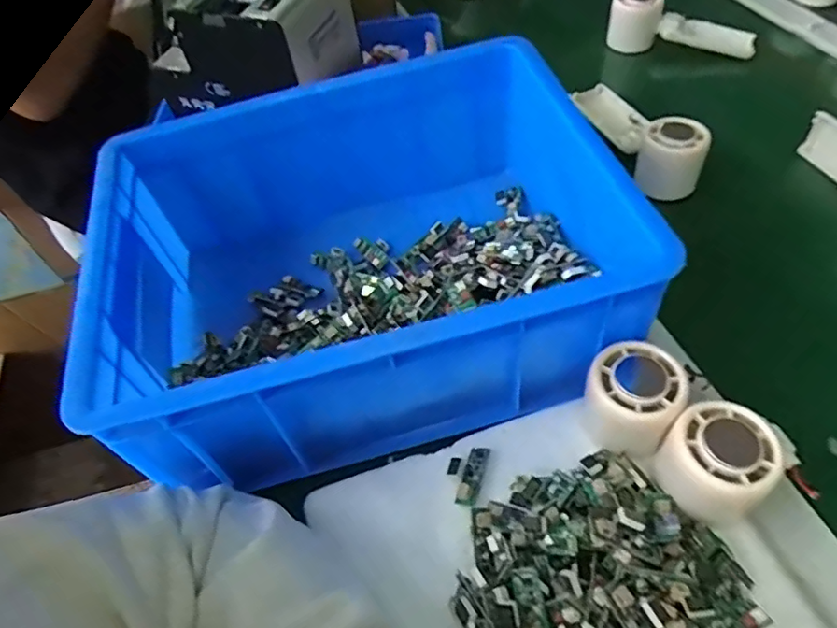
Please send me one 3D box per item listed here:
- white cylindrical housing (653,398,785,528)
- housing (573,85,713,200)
[{"bbox_3d":[0.170,0.084,0.331,0.055,0.045,0.053,-4,51,4],"label":"white cylindrical housing"},{"bbox_3d":[0.210,-0.181,0.566,0.055,0.049,0.160,-19,51,-8],"label":"housing"}]

